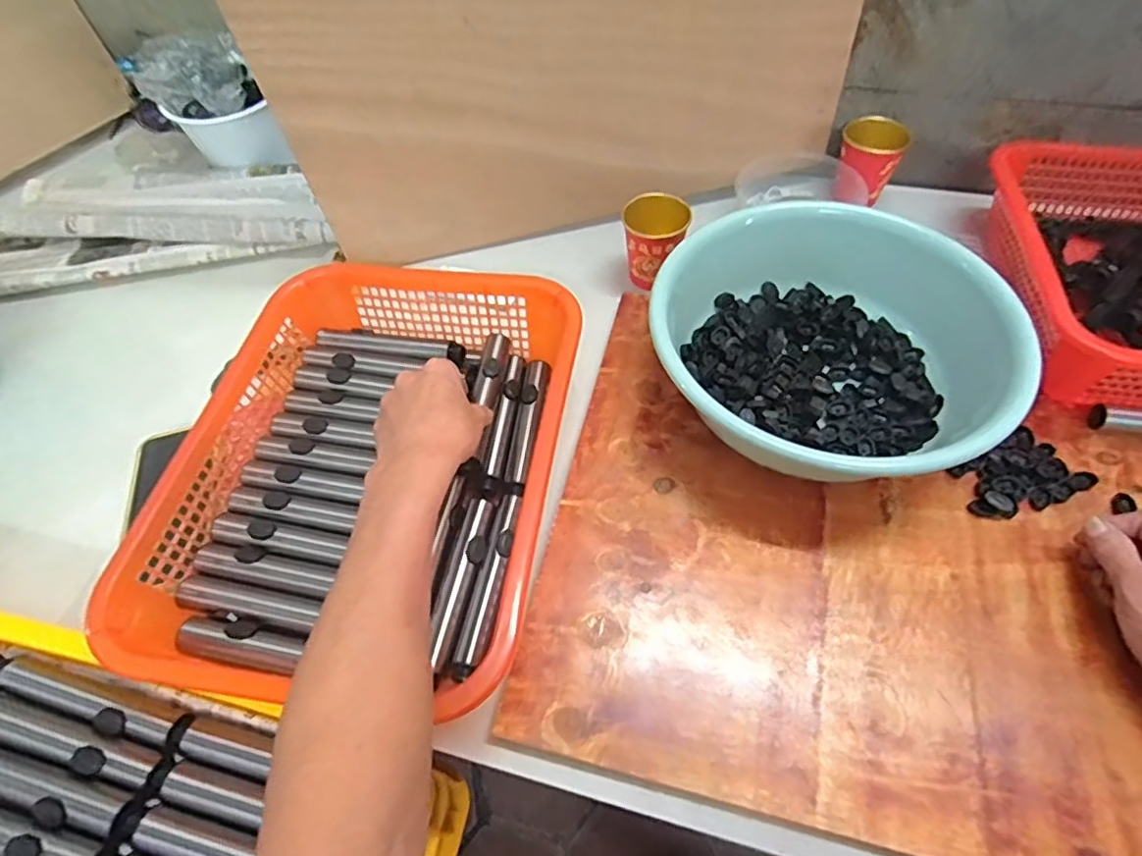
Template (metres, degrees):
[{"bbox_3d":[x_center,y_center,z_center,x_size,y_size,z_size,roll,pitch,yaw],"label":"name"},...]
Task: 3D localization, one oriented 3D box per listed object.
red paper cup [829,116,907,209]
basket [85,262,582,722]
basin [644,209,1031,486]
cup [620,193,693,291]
[{"bbox_3d":[0.352,-0.316,0.727,0.070,0.081,0.072,25,61,18],"label":"red paper cup"},{"bbox_3d":[-0.164,0.024,0.514,0.291,0.087,0.393,9,56,5],"label":"basket"},{"bbox_3d":[0.221,-0.067,0.544,0.285,0.104,0.269,-2,57,3],"label":"basin"},{"bbox_3d":[0.092,-0.203,0.672,0.071,0.077,0.065,7,57,8],"label":"cup"}]

